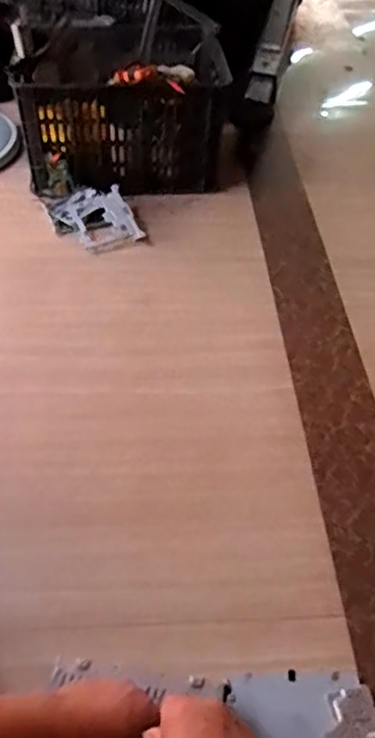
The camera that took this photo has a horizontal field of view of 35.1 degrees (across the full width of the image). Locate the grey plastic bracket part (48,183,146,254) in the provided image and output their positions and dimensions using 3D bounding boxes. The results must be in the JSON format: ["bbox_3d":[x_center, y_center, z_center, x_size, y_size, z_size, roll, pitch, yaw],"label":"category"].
[{"bbox_3d":[-0.226,-0.363,1.426,0.181,0.049,0.206,-20,53,-19],"label":"grey plastic bracket part"}]

